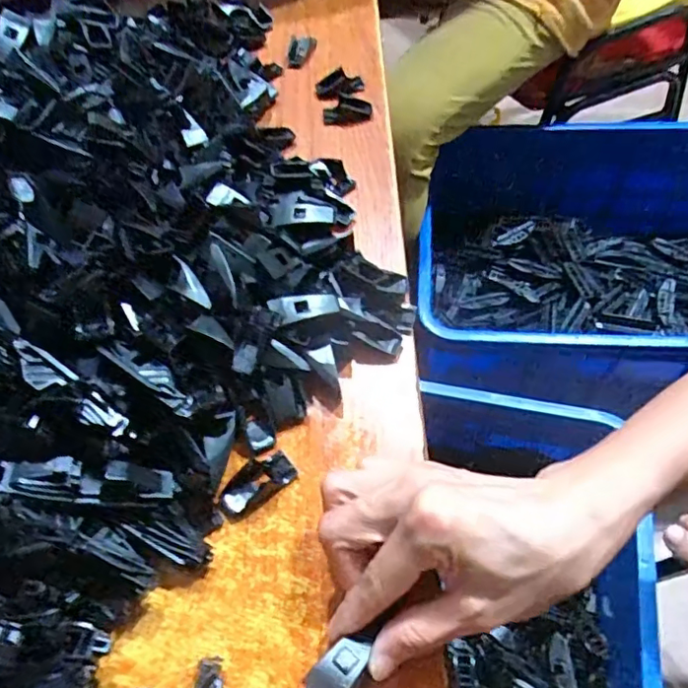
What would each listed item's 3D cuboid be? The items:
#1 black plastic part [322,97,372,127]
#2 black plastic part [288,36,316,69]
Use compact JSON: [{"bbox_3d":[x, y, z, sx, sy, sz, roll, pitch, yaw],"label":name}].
[{"bbox_3d":[0.002,-0.195,0.480,0.040,0.011,0.026,-7,56,0],"label":"black plastic part"},{"bbox_3d":[-0.042,-0.275,0.536,0.021,0.009,0.043,13,58,13],"label":"black plastic part"}]

